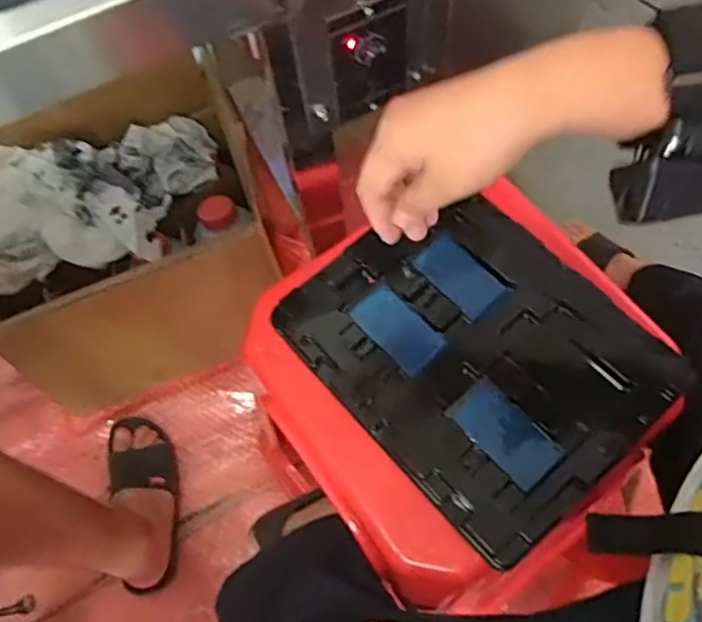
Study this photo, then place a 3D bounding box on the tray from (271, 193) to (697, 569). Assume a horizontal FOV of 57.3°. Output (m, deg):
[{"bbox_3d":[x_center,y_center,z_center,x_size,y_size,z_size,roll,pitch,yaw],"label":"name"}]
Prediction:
[{"bbox_3d":[0.103,0.028,0.531,0.222,0.014,0.272,-39,69,-14],"label":"tray"}]

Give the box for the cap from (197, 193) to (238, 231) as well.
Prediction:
[{"bbox_3d":[-0.182,-0.135,0.869,0.050,0.017,0.049,-1,65,3],"label":"cap"}]

